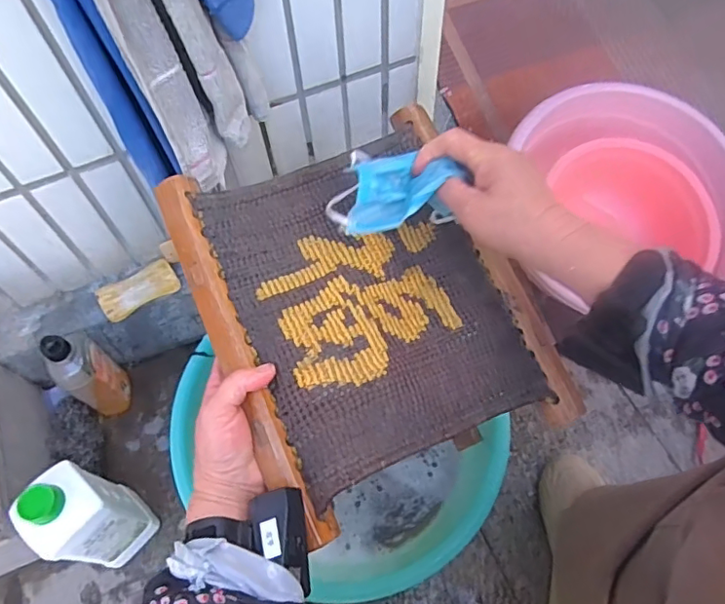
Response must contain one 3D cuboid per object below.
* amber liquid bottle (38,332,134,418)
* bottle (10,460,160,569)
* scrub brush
[{"bbox_3d":[-0.391,0.096,0.777,0.065,0.198,0.076,29,66,14],"label":"amber liquid bottle"},{"bbox_3d":[-0.336,0.261,0.663,0.084,0.208,0.088,-37,68,-19],"label":"bottle"},{"bbox_3d":[-0.321,-0.017,0.795,0.052,0.024,0.112,42,57,19],"label":"scrub brush"}]

